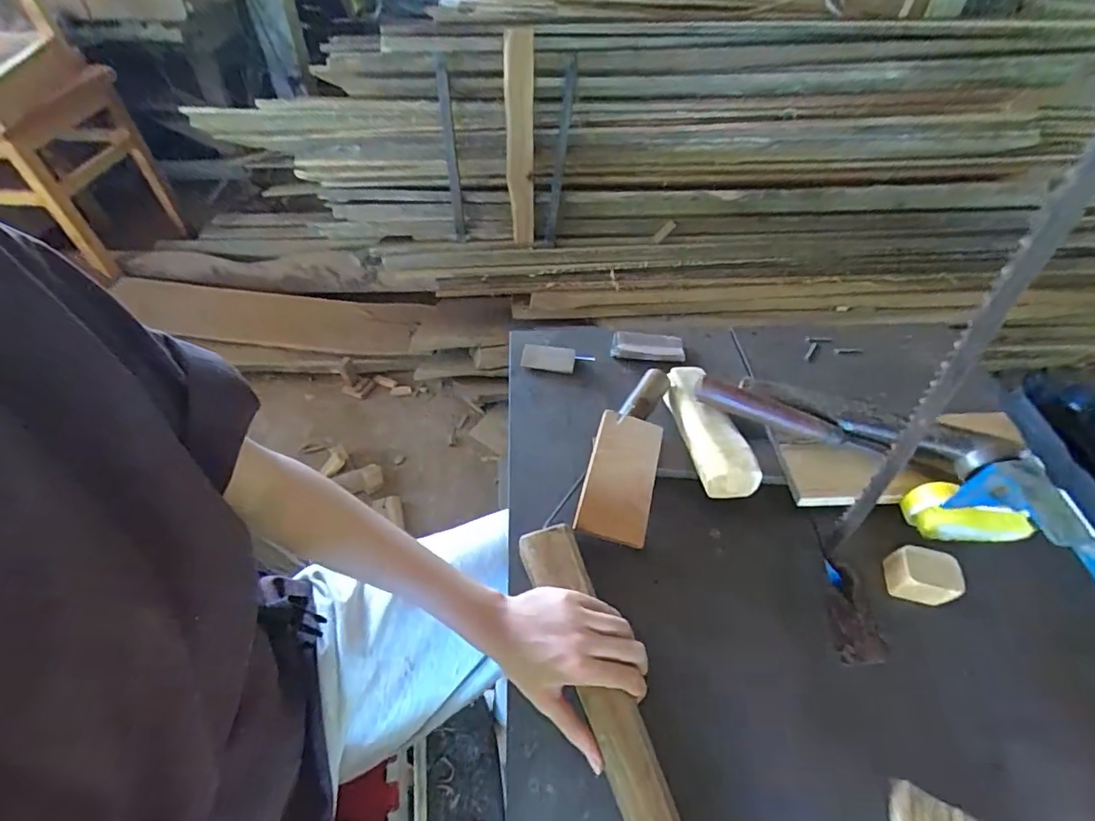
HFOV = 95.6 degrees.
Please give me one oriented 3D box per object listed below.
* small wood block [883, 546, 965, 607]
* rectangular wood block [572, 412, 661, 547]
[{"bbox_3d":[0.352,0.155,0.468,0.053,0.038,0.042,12,52,11],"label":"small wood block"},{"bbox_3d":[0.075,0.066,0.505,0.069,0.013,0.128,14,72,4],"label":"rectangular wood block"}]

